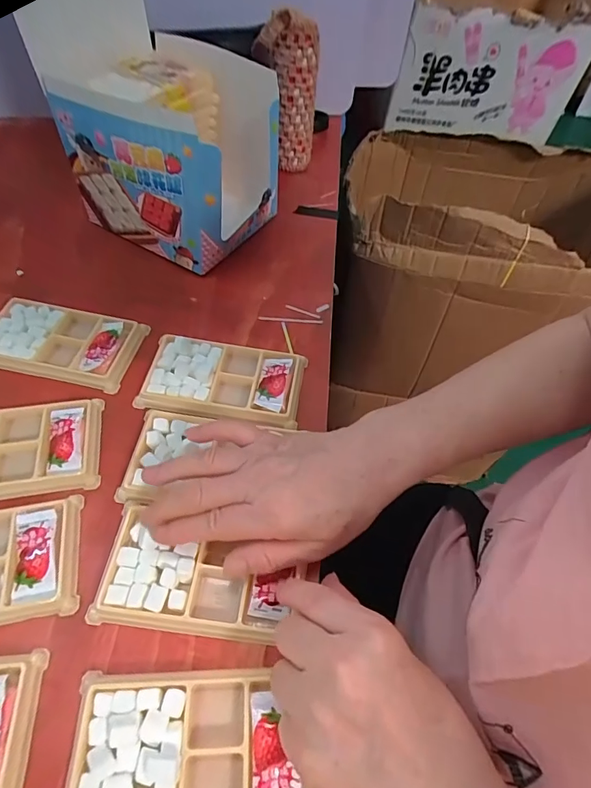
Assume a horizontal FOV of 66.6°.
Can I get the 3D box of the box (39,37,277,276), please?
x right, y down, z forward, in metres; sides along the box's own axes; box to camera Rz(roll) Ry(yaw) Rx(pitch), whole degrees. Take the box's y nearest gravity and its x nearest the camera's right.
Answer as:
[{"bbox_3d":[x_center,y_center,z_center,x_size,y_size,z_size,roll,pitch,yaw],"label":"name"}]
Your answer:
[{"bbox_3d":[-0.121,-0.250,0.475,0.171,0.149,0.150,29,58,15],"label":"box"}]

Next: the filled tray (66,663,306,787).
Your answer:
[{"bbox_3d":[-0.056,0.198,0.250,0.130,0.018,0.078,0,55,-4],"label":"filled tray"}]

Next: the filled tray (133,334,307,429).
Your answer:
[{"bbox_3d":[-0.063,-0.013,0.399,0.135,0.015,0.075,8,55,2],"label":"filled tray"}]

